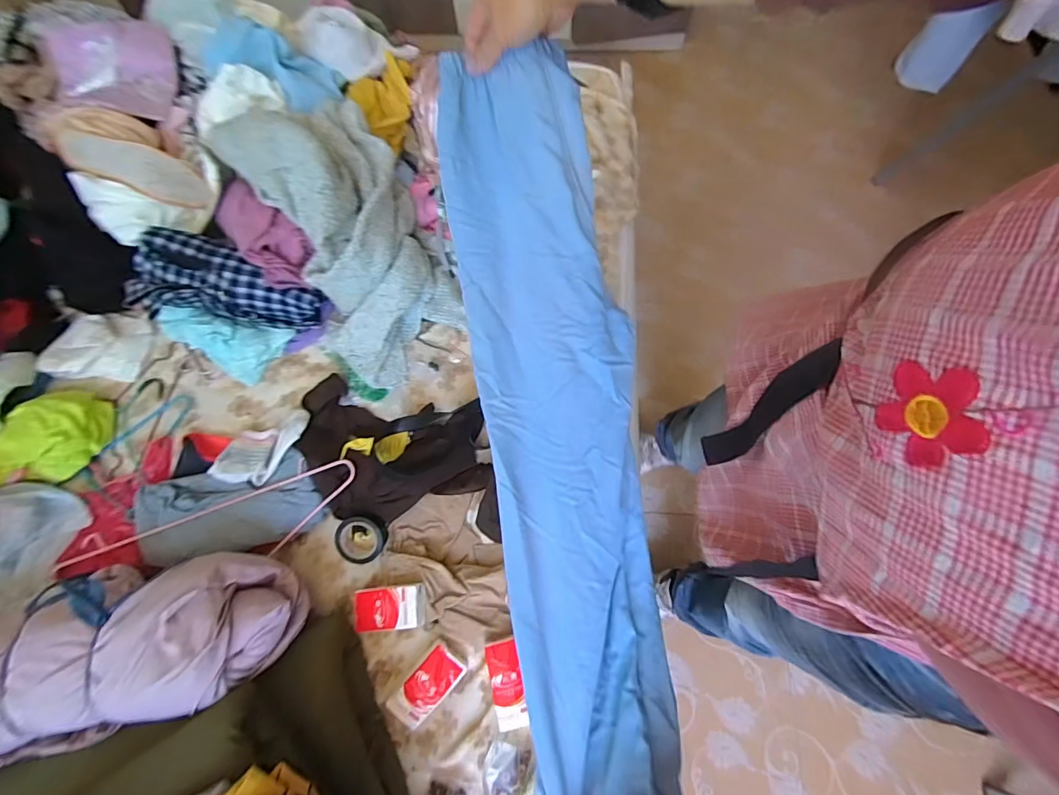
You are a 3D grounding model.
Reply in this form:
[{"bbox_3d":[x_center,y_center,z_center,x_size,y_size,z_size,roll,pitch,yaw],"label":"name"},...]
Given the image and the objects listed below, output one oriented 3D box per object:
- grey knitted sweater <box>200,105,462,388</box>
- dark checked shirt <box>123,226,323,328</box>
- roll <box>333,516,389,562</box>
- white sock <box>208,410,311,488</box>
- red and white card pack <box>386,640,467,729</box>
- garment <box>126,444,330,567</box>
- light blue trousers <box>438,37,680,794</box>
[{"bbox_3d":[-0.280,-0.249,0.746,0.222,0.164,0.444,-26,104,-7],"label":"grey knitted sweater"},{"bbox_3d":[-0.471,-0.167,0.771,0.265,0.094,0.121,15,70,-14],"label":"dark checked shirt"},{"bbox_3d":[-0.244,0.206,0.705,0.069,0.027,0.069,-1,97,-5],"label":"roll"},{"bbox_3d":[-0.407,0.072,0.742,0.099,0.029,0.136,22,72,10],"label":"white sock"},{"bbox_3d":[-0.135,0.377,0.633,0.053,0.018,0.100,40,76,15],"label":"red and white card pack"},{"bbox_3d":[-0.435,0.161,0.699,0.254,0.036,0.126,-15,70,-3],"label":"garment"},{"bbox_3d":[0.035,0.028,0.489,0.164,0.106,0.717,-9,87,-1],"label":"light blue trousers"}]

